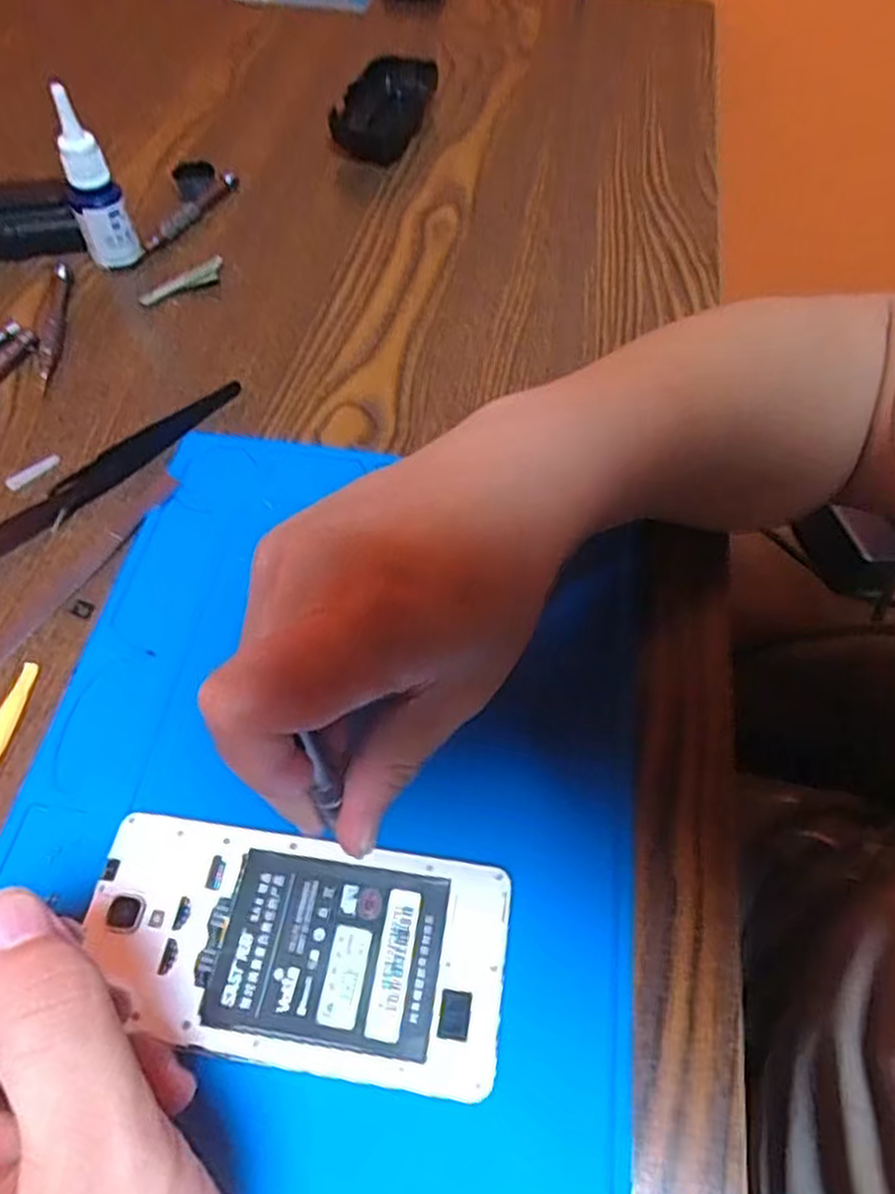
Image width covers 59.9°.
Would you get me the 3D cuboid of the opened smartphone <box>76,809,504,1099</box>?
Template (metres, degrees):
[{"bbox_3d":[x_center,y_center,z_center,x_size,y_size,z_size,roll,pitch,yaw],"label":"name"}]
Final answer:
[{"bbox_3d":[-0.051,0.116,0.260,0.138,0.007,0.069,8,57,3],"label":"opened smartphone"}]

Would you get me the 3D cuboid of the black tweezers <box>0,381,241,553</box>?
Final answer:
[{"bbox_3d":[-0.166,-0.060,0.378,0.018,0.009,0.163,39,64,21],"label":"black tweezers"}]

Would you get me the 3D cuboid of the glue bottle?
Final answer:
[{"bbox_3d":[-0.200,-0.231,0.439,0.029,0.091,0.021,-22,60,-15],"label":"glue bottle"}]

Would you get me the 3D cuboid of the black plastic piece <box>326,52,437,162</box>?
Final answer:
[{"bbox_3d":[-0.044,-0.358,0.565,0.053,0.027,0.109,12,57,6],"label":"black plastic piece"}]

